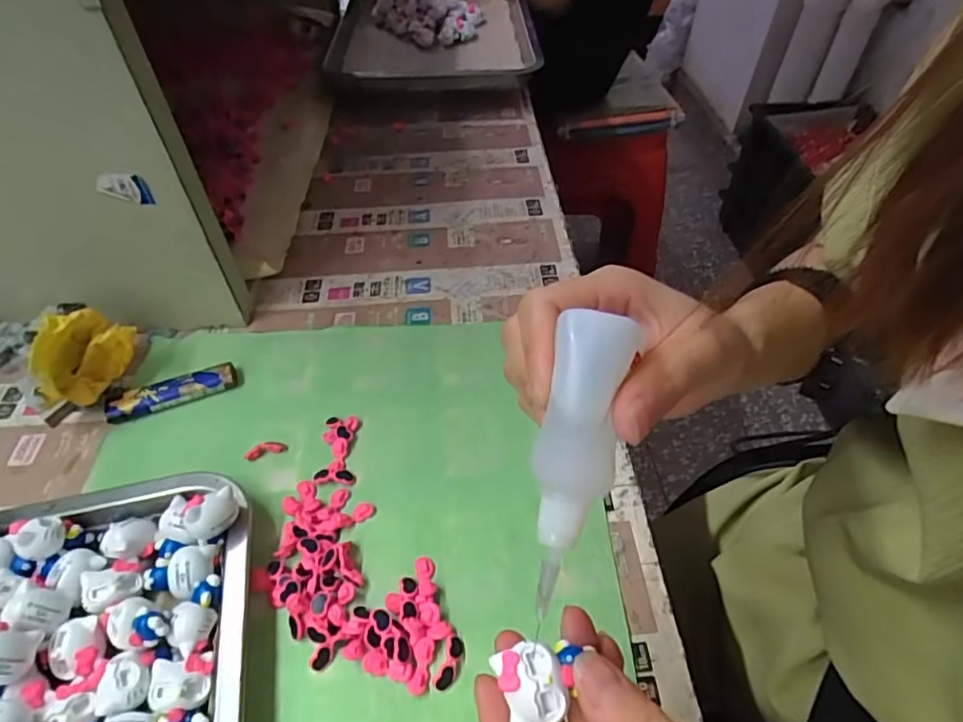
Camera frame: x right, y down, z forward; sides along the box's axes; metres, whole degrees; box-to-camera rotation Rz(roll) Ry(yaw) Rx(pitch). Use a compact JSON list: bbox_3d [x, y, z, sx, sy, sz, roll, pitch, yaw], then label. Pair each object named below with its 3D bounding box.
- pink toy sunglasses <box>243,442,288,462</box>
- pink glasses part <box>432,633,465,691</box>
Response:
[{"bbox_3d":[-0.133,0.054,0.345,0.025,0.007,0.010,-15,50,-11],"label":"pink toy sunglasses"},{"bbox_3d":[-0.015,0.141,0.263,0.008,0.007,0.024,14,51,14],"label":"pink glasses part"}]

